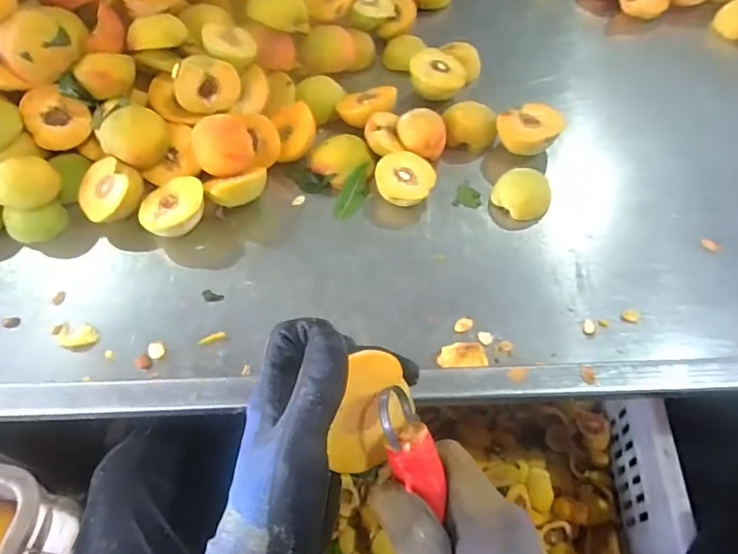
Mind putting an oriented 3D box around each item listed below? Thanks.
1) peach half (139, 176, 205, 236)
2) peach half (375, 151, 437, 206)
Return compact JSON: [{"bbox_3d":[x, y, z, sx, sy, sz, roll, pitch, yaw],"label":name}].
[{"bbox_3d":[-0.184,-0.064,0.502,0.061,0.036,0.062,-19,58,-9],"label":"peach half"},{"bbox_3d":[0.034,-0.095,0.514,0.055,0.018,0.054,34,77,7],"label":"peach half"}]

